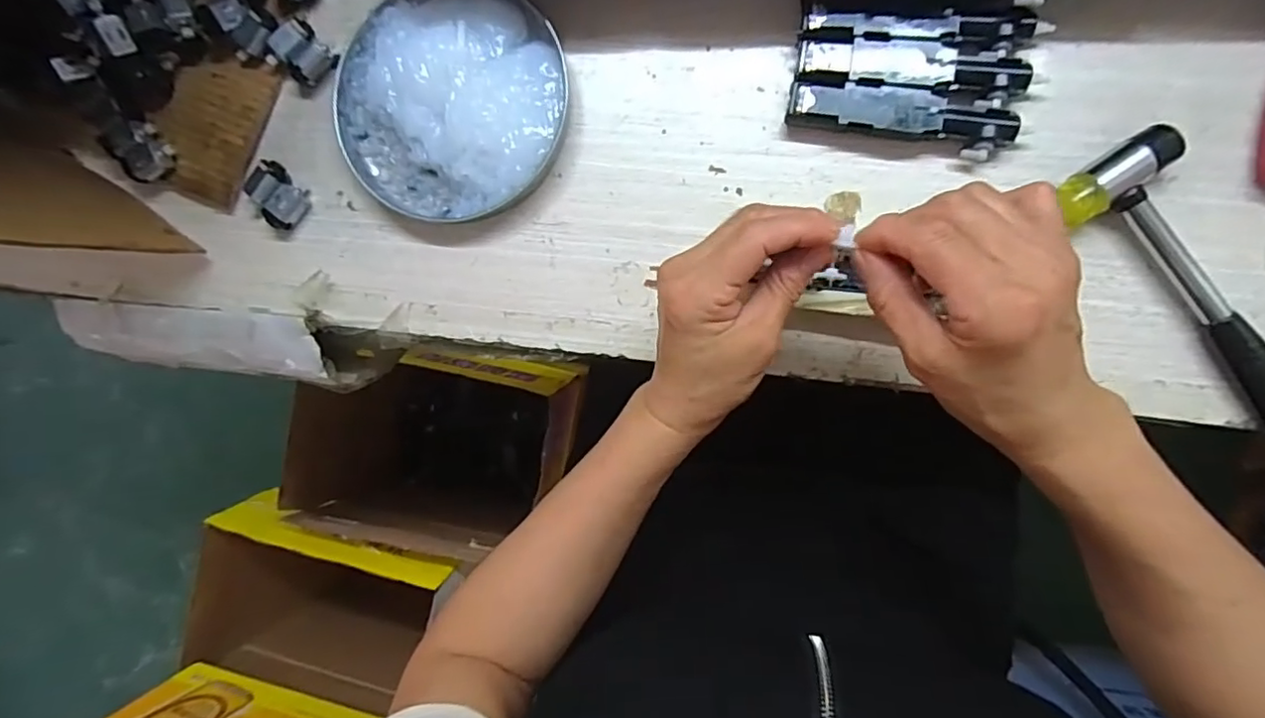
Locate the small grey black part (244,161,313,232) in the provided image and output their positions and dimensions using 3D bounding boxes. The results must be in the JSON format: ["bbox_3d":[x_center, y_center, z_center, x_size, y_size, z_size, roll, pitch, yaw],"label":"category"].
[{"bbox_3d":[-0.229,-0.105,0.383,0.039,0.015,0.031,45,97,4],"label":"small grey black part"}]

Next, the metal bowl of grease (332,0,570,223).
[{"bbox_3d":[-0.112,-0.159,0.359,0.144,0.028,0.140,0,92,8],"label":"metal bowl of grease"}]

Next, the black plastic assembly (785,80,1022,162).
[{"bbox_3d":[0.148,-0.133,0.329,0.118,0.019,0.027,14,94,7],"label":"black plastic assembly"}]

